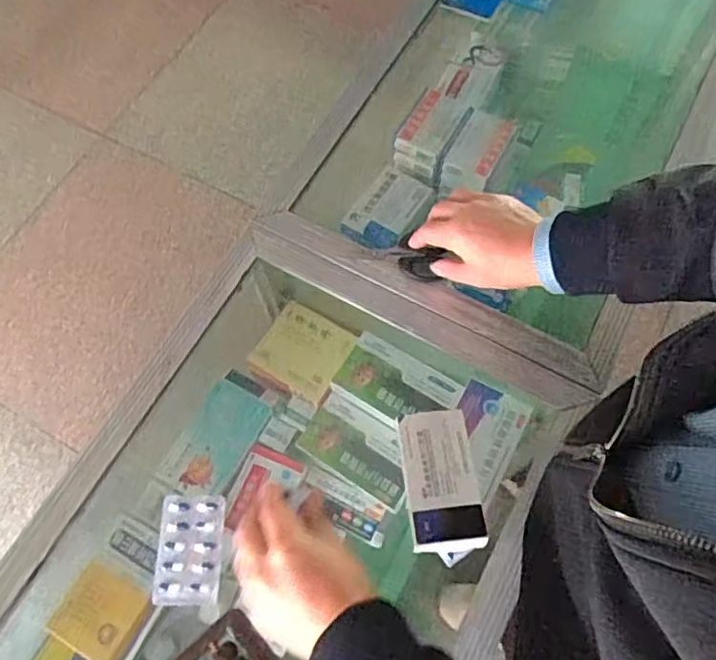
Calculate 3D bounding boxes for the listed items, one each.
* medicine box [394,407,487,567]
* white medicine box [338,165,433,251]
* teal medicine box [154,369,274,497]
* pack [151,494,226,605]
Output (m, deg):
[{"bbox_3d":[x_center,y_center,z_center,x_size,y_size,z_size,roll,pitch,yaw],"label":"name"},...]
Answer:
[{"bbox_3d":[0.071,0.131,0.504,0.060,0.030,0.120,-7,68,-1],"label":"medicine box"},{"bbox_3d":[0.041,-0.174,0.842,0.079,0.027,0.125,29,72,13],"label":"white medicine box"},{"bbox_3d":[-0.169,0.127,0.715,0.081,0.017,0.153,26,71,12],"label":"teal medicine box"},{"bbox_3d":[-0.145,0.188,0.510,0.055,0.009,0.088,1,68,2],"label":"pack"}]

